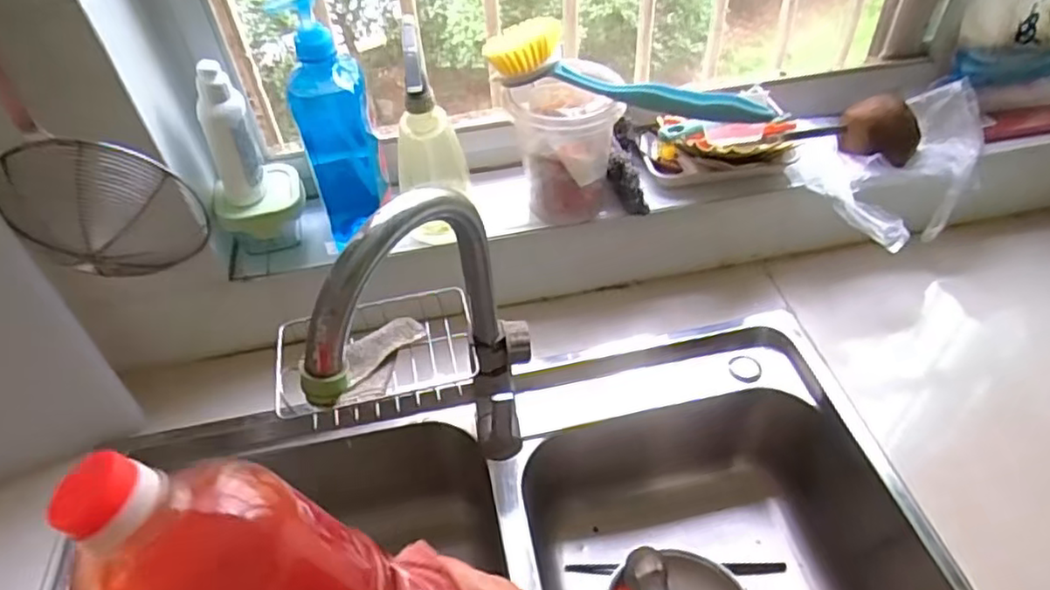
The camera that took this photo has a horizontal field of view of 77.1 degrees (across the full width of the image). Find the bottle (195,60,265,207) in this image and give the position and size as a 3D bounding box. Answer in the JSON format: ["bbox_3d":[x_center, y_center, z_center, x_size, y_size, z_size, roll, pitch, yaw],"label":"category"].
[{"bbox_3d":[-0.301,-0.166,0.662,0.050,0.142,0.059,-23,50,-17],"label":"bottle"}]

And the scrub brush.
[{"bbox_3d":[0.098,-0.217,0.635,0.272,0.063,0.061,13,49,15],"label":"scrub brush"}]

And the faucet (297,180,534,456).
[{"bbox_3d":[-0.066,0.071,0.535,0.049,0.363,0.194,19,51,20],"label":"faucet"}]

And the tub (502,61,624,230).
[{"bbox_3d":[0.042,-0.161,0.719,0.110,0.163,0.101,-2,47,2],"label":"tub"}]

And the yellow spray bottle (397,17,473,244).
[{"bbox_3d":[-0.102,-0.158,0.694,0.059,0.225,0.067,25,53,25],"label":"yellow spray bottle"}]

